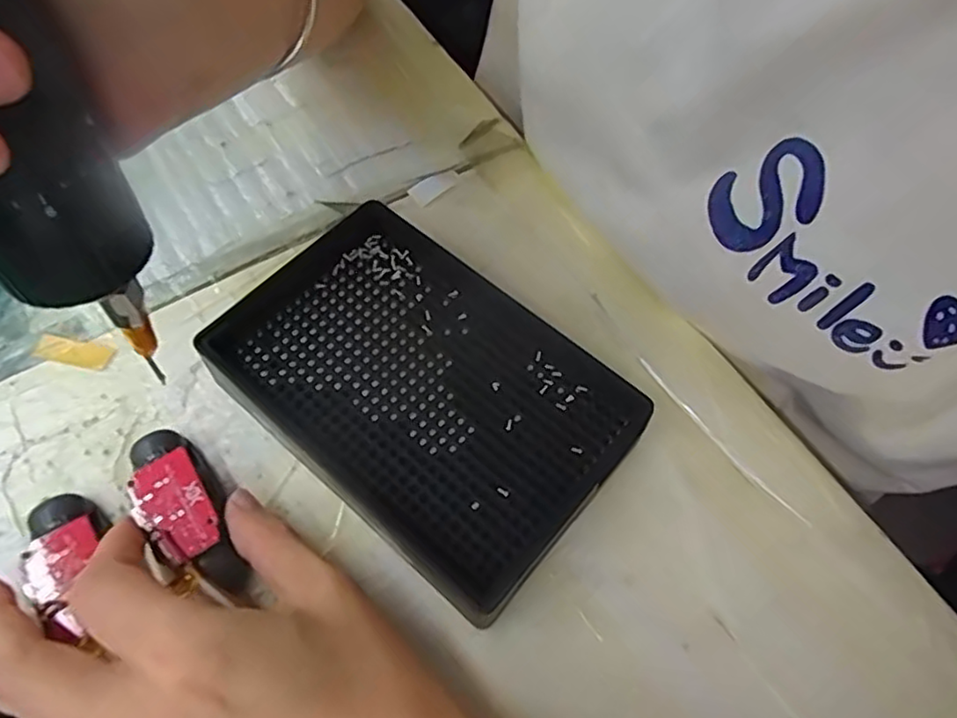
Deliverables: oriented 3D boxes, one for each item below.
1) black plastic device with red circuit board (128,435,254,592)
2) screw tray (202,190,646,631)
[{"bbox_3d":[-0.098,0.052,0.216,0.023,0.019,0.063,-33,67,-19],"label":"black plastic device with red circuit board"},{"bbox_3d":[-0.021,0.009,0.236,0.142,0.023,0.097,38,66,17],"label":"screw tray"}]

